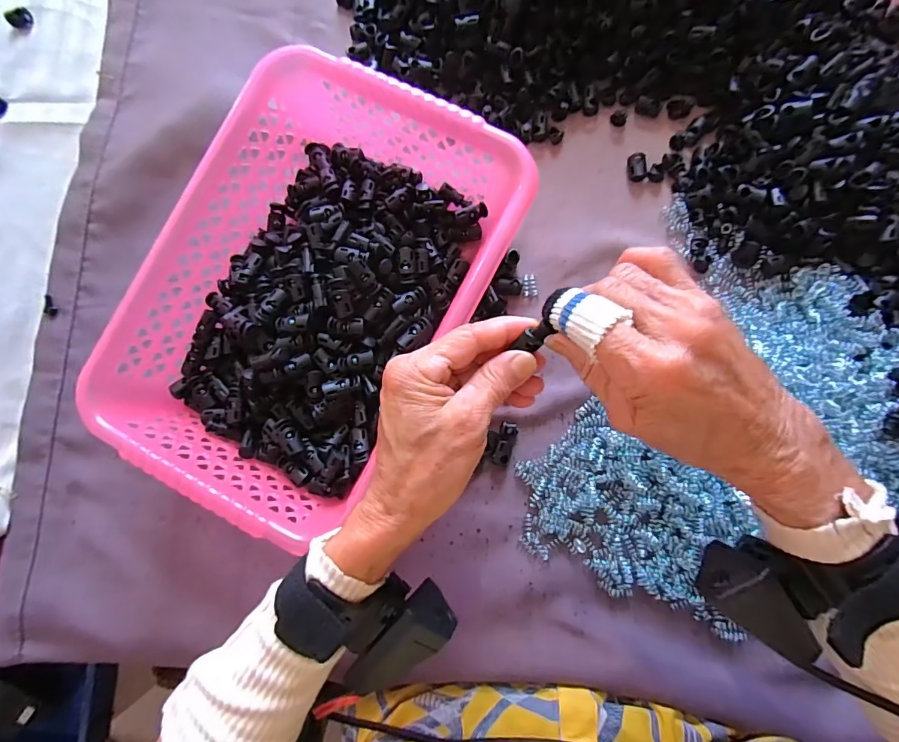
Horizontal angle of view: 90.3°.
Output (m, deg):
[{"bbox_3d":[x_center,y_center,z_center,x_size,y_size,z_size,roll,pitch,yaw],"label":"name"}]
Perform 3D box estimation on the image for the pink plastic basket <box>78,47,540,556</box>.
[{"bbox_3d":[-0.095,-0.054,0.336,0.221,0.076,0.311,29,88,7],"label":"pink plastic basket"}]

